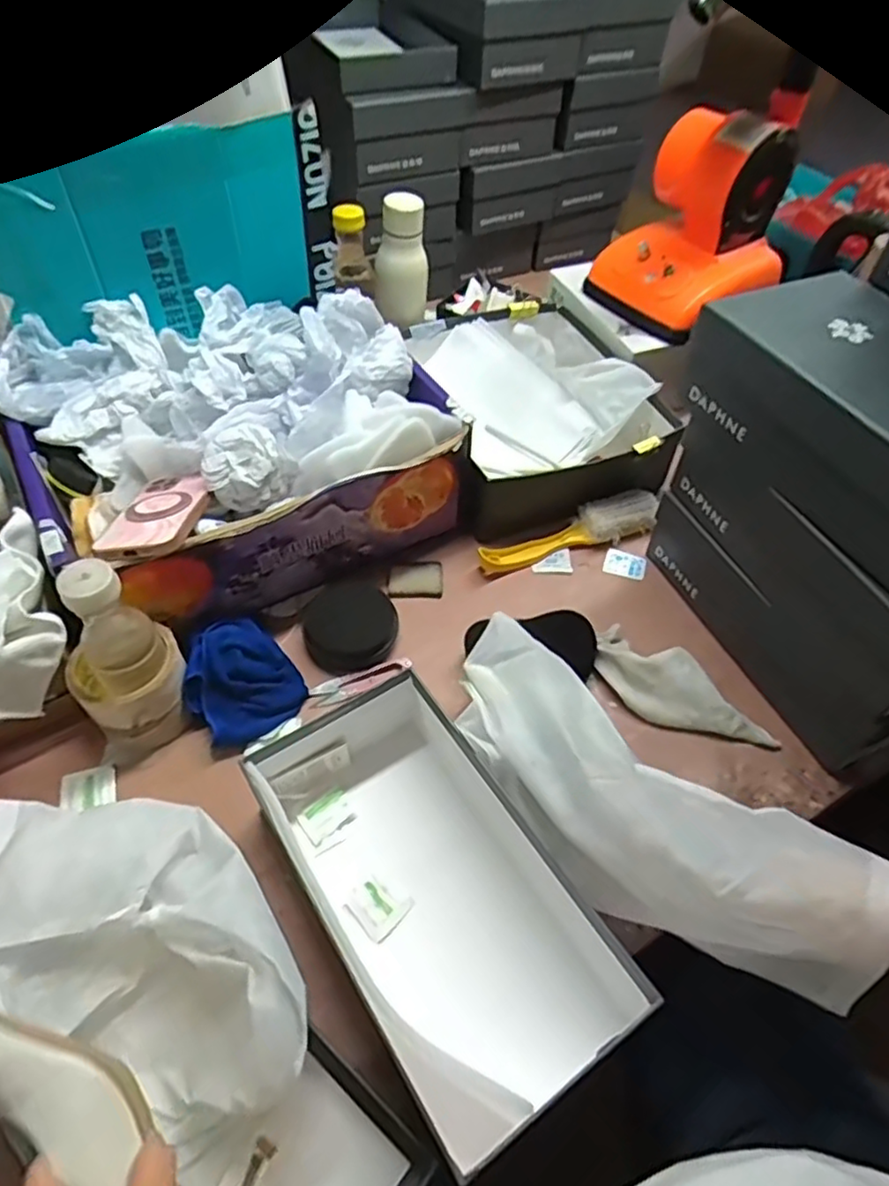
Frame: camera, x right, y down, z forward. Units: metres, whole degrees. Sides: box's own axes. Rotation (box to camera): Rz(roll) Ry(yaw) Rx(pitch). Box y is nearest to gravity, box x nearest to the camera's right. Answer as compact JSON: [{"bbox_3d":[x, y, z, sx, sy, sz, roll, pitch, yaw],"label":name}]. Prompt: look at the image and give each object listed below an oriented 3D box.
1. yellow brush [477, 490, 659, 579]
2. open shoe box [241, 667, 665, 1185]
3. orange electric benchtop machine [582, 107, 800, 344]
[{"bbox_3d":[0.140,-0.068,0.774,0.217,0.045,0.054,-13,54,-13],"label":"yellow brush"},{"bbox_3d":[-0.009,0.221,0.518,0.161,0.099,0.298,-27,58,-22],"label":"open shoe box"},{"bbox_3d":[0.307,-0.456,0.844,0.154,0.202,0.180,-32,60,-25],"label":"orange electric benchtop machine"}]

